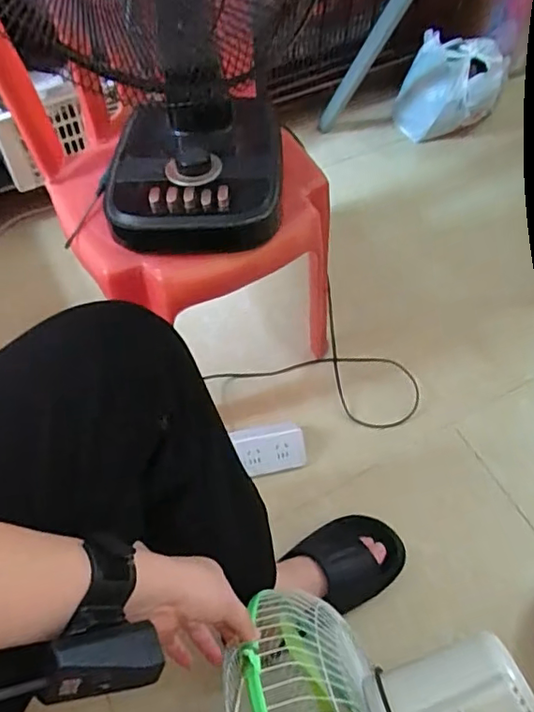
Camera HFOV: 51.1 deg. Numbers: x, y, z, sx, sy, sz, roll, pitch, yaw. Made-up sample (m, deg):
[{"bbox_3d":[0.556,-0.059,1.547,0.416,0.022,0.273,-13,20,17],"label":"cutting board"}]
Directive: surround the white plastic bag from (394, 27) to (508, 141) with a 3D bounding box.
[{"bbox_3d":[0.388,-0.561,1.191,0.200,0.146,0.187,24,61,13],"label":"white plastic bag"}]

